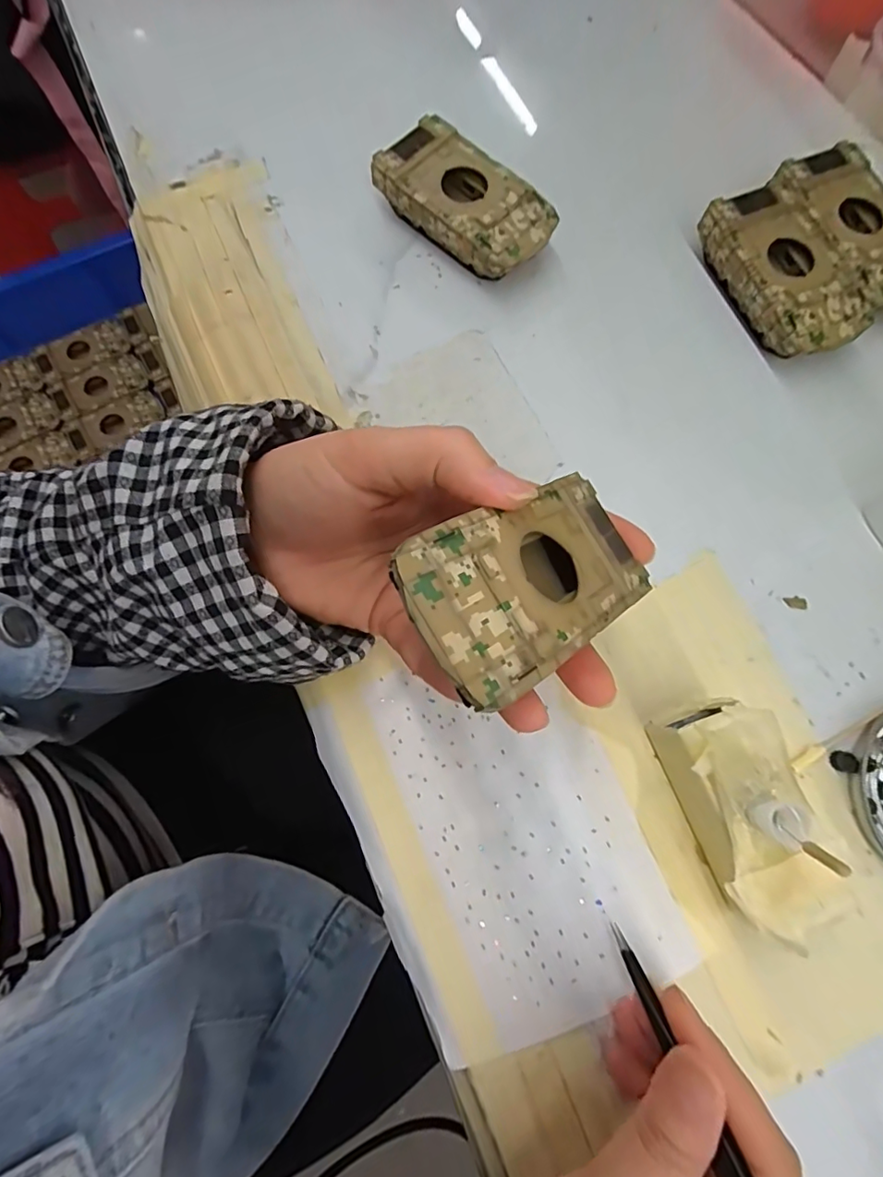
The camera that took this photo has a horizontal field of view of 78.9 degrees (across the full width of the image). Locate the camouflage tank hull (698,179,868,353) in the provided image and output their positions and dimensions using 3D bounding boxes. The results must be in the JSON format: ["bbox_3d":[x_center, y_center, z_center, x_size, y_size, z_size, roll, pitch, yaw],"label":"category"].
[{"bbox_3d":[0.177,-0.162,0.284,0.045,0.025,0.092,-26,77,-7],"label":"camouflage tank hull"}]

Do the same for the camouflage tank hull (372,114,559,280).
[{"bbox_3d":[0.014,-0.204,0.289,0.091,0.028,0.049,43,79,9],"label":"camouflage tank hull"}]

